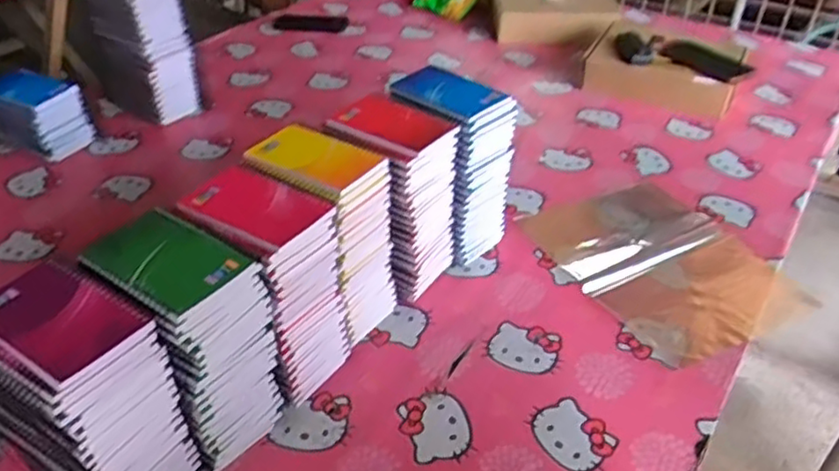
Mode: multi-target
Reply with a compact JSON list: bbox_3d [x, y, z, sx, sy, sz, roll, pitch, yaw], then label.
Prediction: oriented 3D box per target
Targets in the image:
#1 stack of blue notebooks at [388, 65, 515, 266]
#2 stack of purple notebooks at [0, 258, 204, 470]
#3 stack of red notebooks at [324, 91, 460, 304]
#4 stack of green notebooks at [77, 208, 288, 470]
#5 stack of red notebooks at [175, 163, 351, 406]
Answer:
[{"bbox_3d":[0.041,-0.089,0.897,0.105,0.224,0.163,-26,43,-30],"label":"stack of blue notebooks"},{"bbox_3d":[-0.278,0.150,0.579,0.131,0.218,0.094,18,41,24],"label":"stack of purple notebooks"},{"bbox_3d":[-0.021,-0.042,0.831,0.113,0.221,0.129,-28,44,-32],"label":"stack of red notebooks"},{"bbox_3d":[-0.205,0.103,0.632,0.121,0.225,0.099,24,43,29],"label":"stack of green notebooks"},{"bbox_3d":[-0.153,0.057,0.697,0.125,0.220,0.098,18,40,23],"label":"stack of red notebooks"}]

